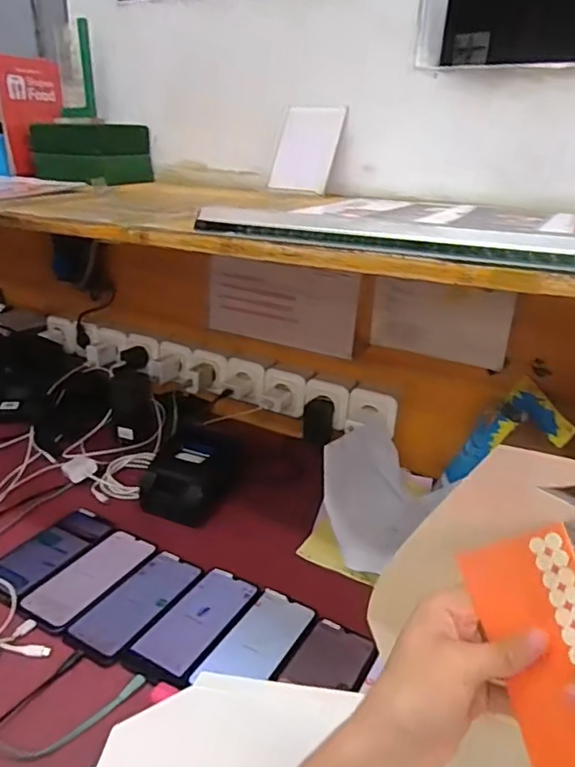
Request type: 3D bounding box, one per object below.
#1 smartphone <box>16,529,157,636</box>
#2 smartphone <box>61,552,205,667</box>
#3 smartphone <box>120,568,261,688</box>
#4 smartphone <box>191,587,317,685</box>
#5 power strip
[{"bbox_3d":[-0.241,0.236,0.689,0.081,0.011,0.164,13,25,25],"label":"smartphone"},{"bbox_3d":[-0.173,0.254,0.657,0.078,0.004,0.164,13,25,25],"label":"smartphone"},{"bbox_3d":[-0.103,0.272,0.638,0.080,0.011,0.163,14,25,27],"label":"smartphone"},{"bbox_3d":[-0.031,0.282,0.613,0.073,0.008,0.141,14,25,27],"label":"smartphone"},{"bbox_3d":[-0.187,-0.022,1.057,0.804,0.065,0.098,14,25,27],"label":"power strip"}]

